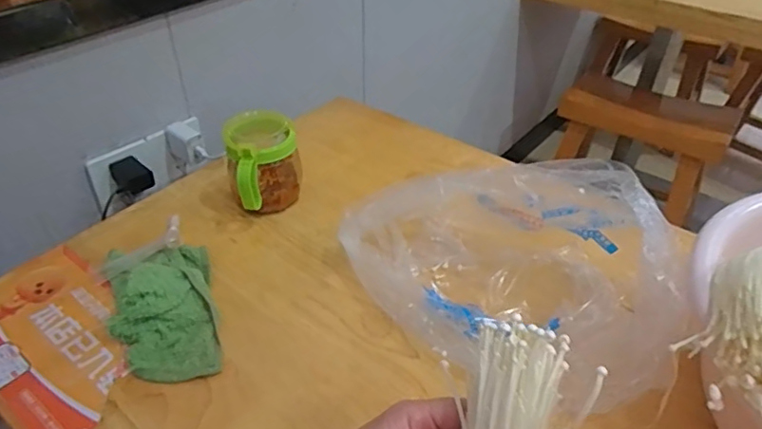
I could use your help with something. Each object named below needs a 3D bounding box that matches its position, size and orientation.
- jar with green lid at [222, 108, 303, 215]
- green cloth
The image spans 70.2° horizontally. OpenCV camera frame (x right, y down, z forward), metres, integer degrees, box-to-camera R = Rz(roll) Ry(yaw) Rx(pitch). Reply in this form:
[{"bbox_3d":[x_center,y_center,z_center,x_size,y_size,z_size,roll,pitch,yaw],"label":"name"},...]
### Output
[{"bbox_3d":[-0.133,-0.048,0.621,0.080,0.108,0.091,-4,40,-6],"label":"jar with green lid"},{"bbox_3d":[-0.207,0.077,0.510,0.092,0.042,0.174,-13,41,-16],"label":"green cloth"}]

